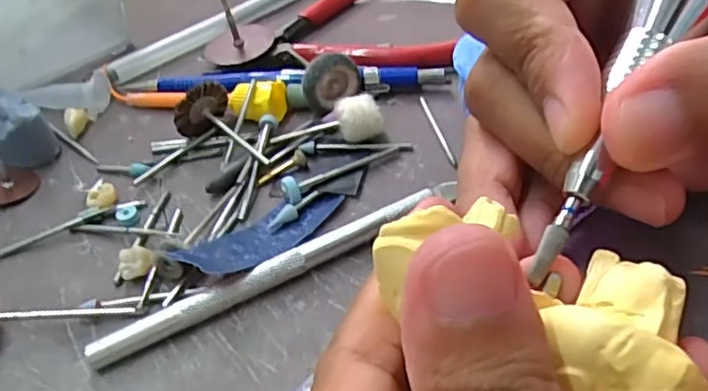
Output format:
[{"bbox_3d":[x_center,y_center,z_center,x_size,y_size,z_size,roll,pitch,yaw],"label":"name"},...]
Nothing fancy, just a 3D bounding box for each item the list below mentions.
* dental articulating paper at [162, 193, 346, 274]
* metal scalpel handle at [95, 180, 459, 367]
[{"bbox_3d":[-0.029,0.010,0.204,0.021,0.011,0.055,31,56,31],"label":"dental articulating paper"},{"bbox_3d":[-0.021,0.022,0.194,0.121,0.009,0.007,-24,48,-18],"label":"metal scalpel handle"}]

